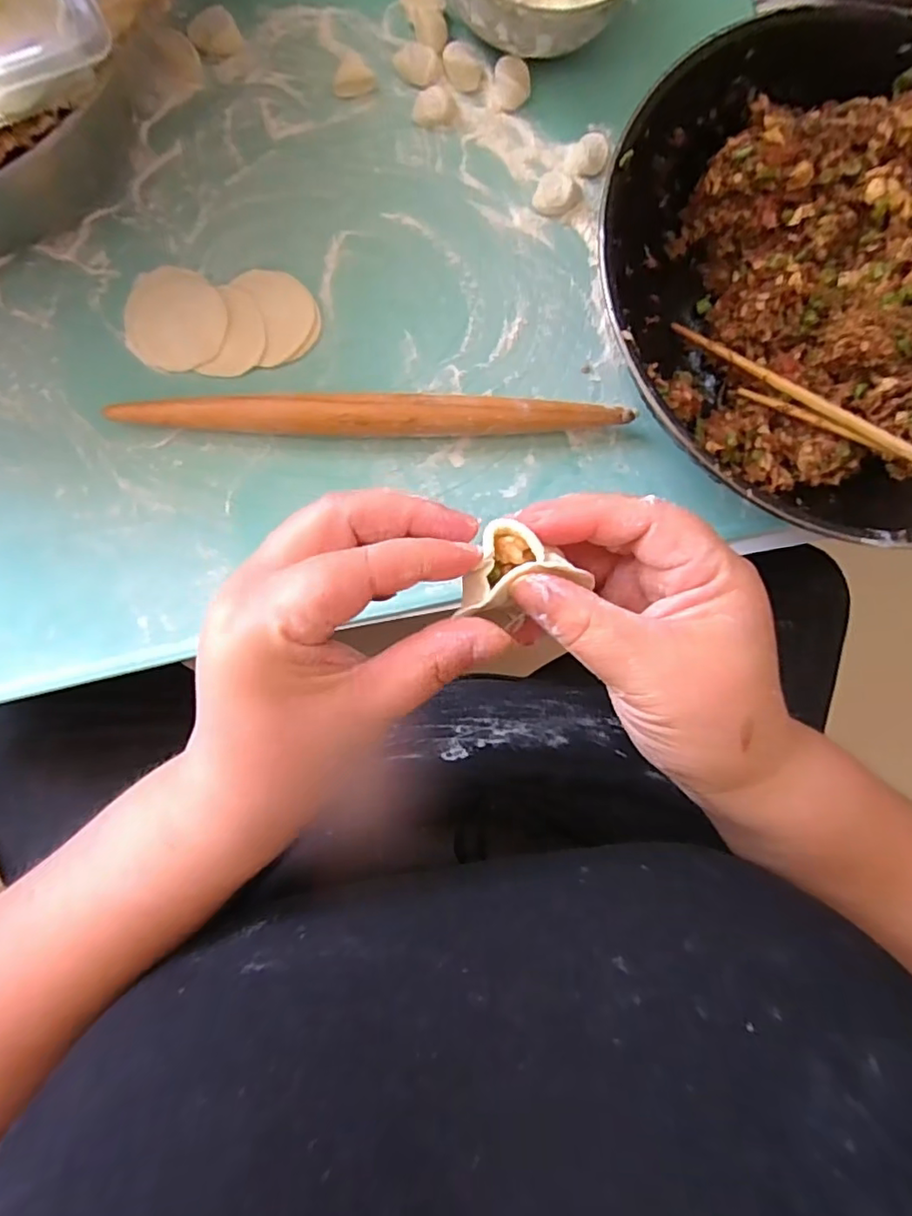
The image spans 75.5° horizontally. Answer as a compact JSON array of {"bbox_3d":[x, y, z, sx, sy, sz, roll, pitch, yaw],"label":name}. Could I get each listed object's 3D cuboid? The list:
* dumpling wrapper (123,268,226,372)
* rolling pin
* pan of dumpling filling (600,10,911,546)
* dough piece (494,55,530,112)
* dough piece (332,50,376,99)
[{"bbox_3d":[-0.179,-0.187,0.376,0.062,0.007,0.068,-7,86,-5],"label":"dumpling wrapper"},{"bbox_3d":[-0.047,-0.121,0.371,0.313,0.020,0.024,0,86,-5],"label":"rolling pin"},{"bbox_3d":[0.241,-0.196,0.370,0.301,0.089,0.289,0,86,-5],"label":"pan of dumpling filling"},{"bbox_3d":[0.039,-0.363,0.408,0.024,0.013,0.028,3,85,-5],"label":"dough piece"},{"bbox_3d":[-0.069,-0.360,0.397,0.028,0.012,0.020,-6,86,-5],"label":"dough piece"}]

